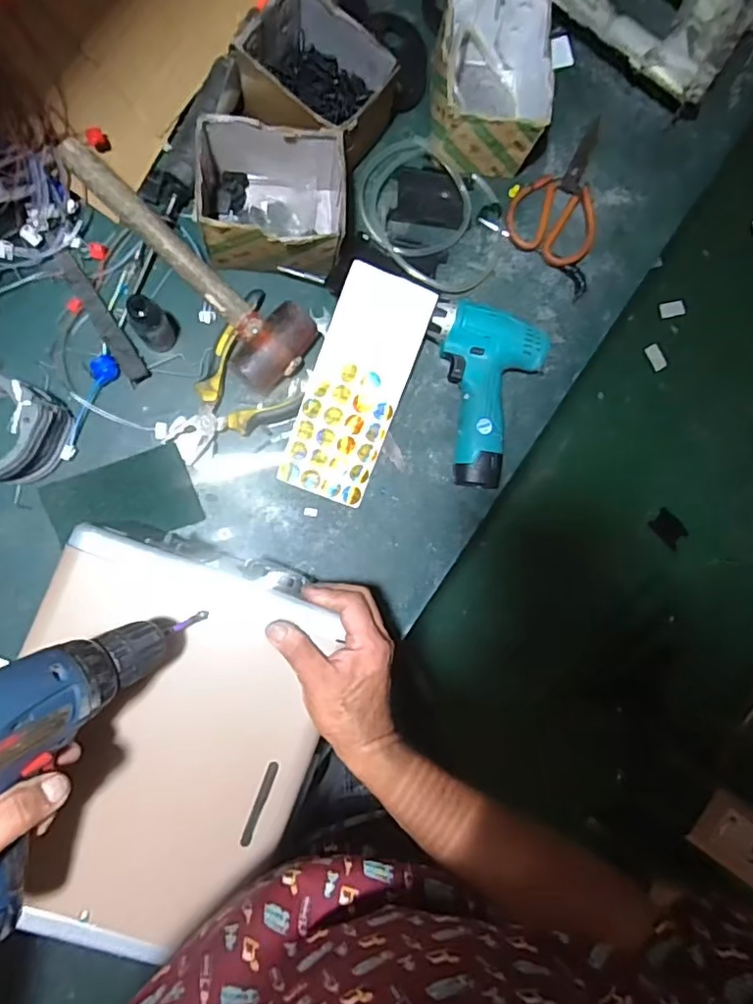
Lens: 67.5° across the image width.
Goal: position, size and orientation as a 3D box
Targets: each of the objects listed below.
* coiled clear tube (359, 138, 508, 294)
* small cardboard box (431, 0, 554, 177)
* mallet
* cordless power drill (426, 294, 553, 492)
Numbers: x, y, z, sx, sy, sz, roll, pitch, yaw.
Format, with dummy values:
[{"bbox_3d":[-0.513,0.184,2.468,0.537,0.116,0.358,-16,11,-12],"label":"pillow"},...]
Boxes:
[{"bbox_3d":[0.068,-0.328,0.638,0.144,0.028,0.186,-44,94,-6],"label":"coiled clear tube"},{"bbox_3d":[0.121,-0.454,0.620,0.120,0.093,0.144,1,88,-7],"label":"small cardboard box"},{"bbox_3d":[-0.185,-0.235,0.569,0.275,0.055,0.105,41,84,-20],"label":"mallet"},{"bbox_3d":[0.127,-0.118,0.634,0.130,0.048,0.201,-1,88,-7],"label":"cordless power drill"}]

